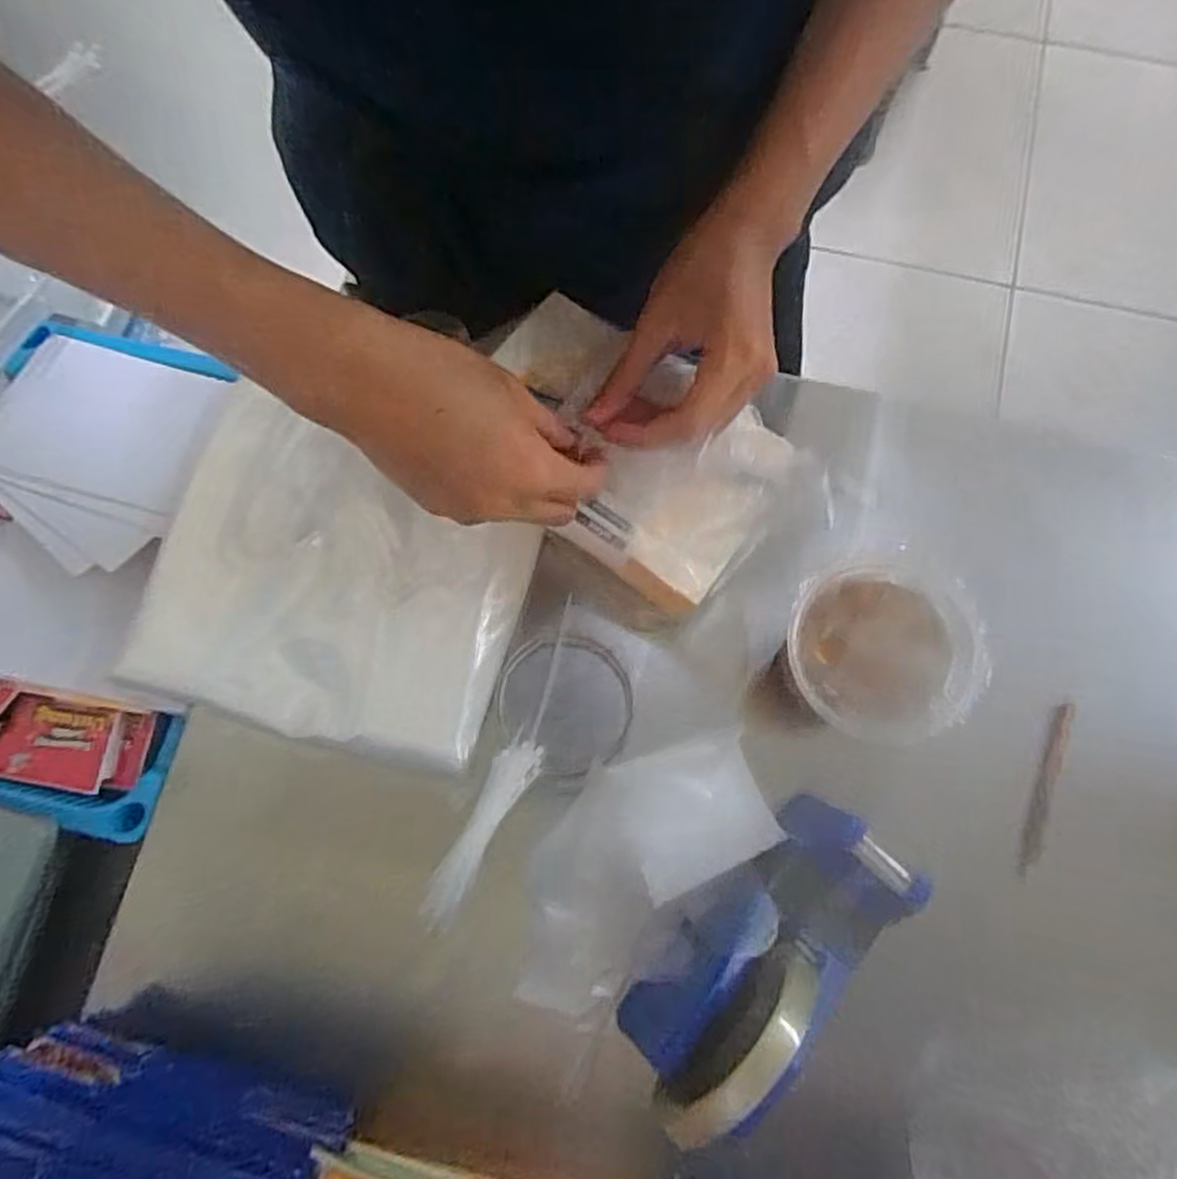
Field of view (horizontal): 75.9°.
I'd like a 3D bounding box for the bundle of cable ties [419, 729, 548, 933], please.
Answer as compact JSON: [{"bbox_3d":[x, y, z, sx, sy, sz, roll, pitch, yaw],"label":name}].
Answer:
[{"bbox_3d":[-0.060,0.133,0.413,0.024,0.010,0.111,30,79,7],"label":"bundle of cable ties"}]

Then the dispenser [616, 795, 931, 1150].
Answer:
[{"bbox_3d":[0.081,0.178,0.360,0.073,0.091,0.164,43,81,9],"label":"dispenser"}]

